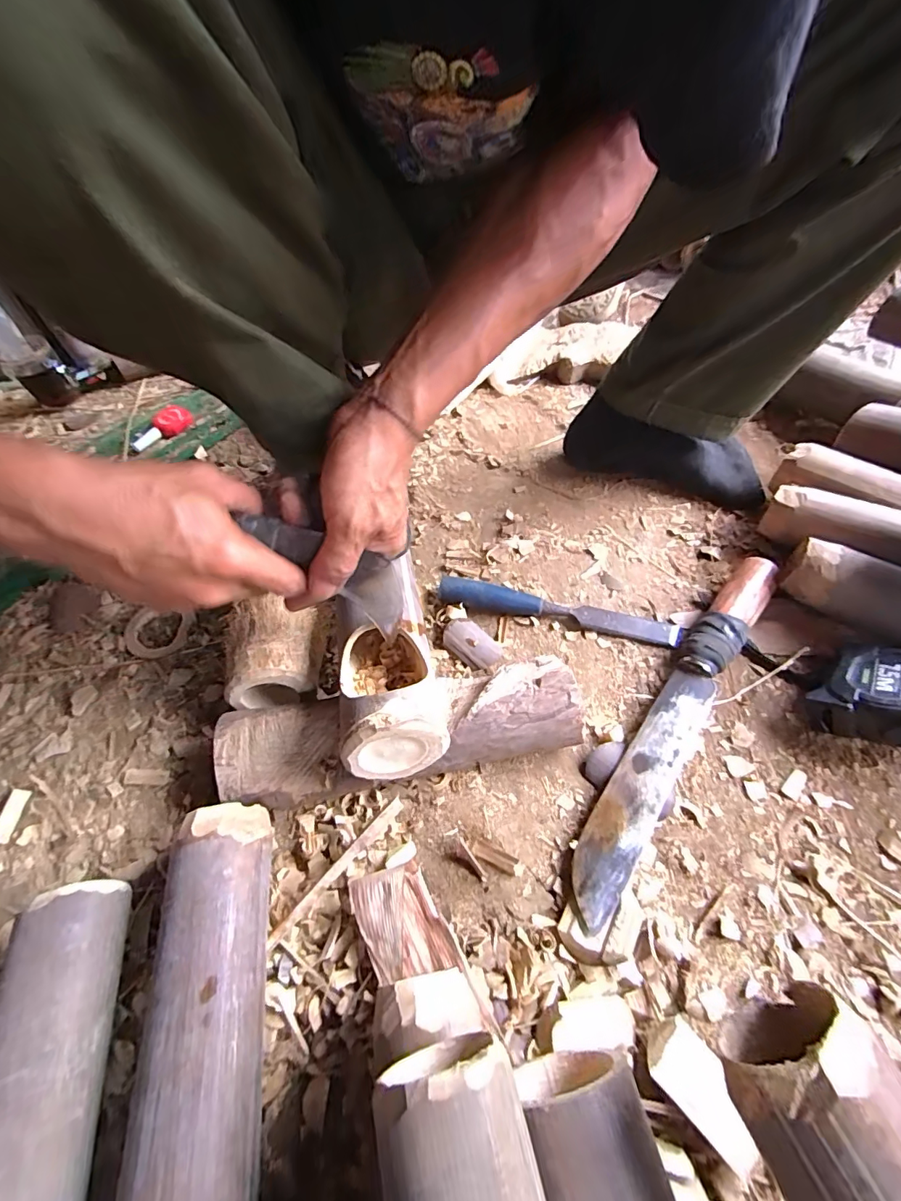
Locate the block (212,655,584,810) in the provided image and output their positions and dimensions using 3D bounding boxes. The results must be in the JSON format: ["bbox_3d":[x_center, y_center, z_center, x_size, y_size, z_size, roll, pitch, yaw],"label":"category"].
[{"bbox_3d":[-0.036,0.101,0.369,0.268,0.057,0.078,-12,53,-3],"label":"block"}]

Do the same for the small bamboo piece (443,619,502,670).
[{"bbox_3d":[0.019,0.041,0.440,0.055,0.012,0.033,35,63,27],"label":"small bamboo piece"}]

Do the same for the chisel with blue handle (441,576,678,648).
[{"bbox_3d":[0.099,0.007,0.447,0.227,0.029,0.024,9,54,12],"label":"chisel with blue handle"}]

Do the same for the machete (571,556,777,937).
[{"bbox_3d":[0.184,0.086,0.377,0.040,0.036,0.337,30,60,24],"label":"machete"}]

